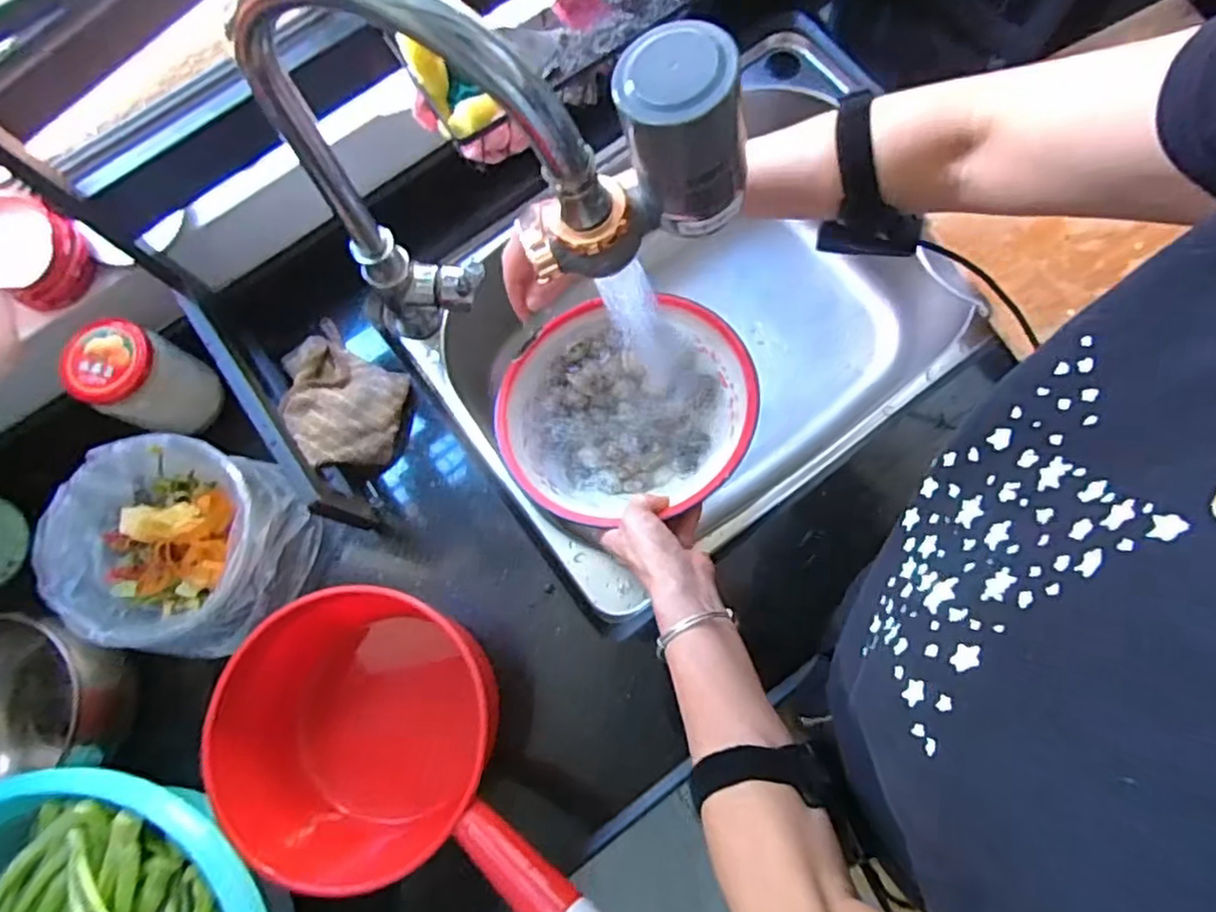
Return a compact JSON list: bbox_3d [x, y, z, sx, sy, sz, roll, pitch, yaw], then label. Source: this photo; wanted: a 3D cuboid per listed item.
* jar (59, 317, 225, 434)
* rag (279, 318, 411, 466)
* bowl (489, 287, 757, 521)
[{"bbox_3d":[-0.398,-0.063,0.579,0.086,0.096,0.079,0,75,1],"label":"jar"},{"bbox_3d":[-0.255,-0.052,0.619,0.136,0.047,0.123,32,78,9],"label":"rag"},{"bbox_3d":[0.013,-0.043,0.601,0.218,0.062,0.213,0,75,1],"label":"bowl"}]

